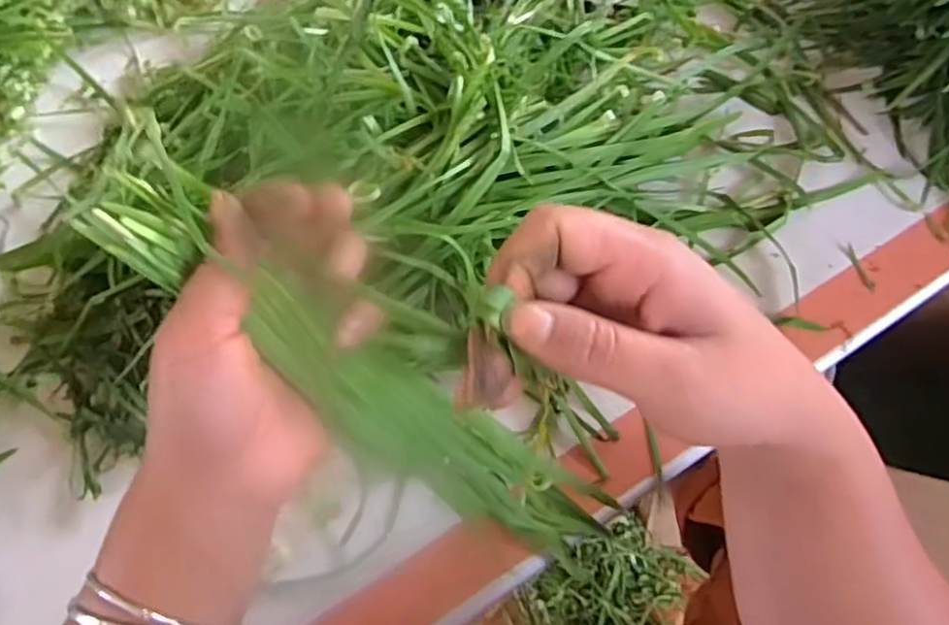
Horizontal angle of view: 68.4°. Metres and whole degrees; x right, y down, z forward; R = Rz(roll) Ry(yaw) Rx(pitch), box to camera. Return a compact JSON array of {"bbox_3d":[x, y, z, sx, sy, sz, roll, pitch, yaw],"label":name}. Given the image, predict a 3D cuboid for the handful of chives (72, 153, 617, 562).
[{"bbox_3d":[-0.033,0.035,0.293,0.258,0.023,0.044,40,62,-24],"label":"handful of chives"}]

